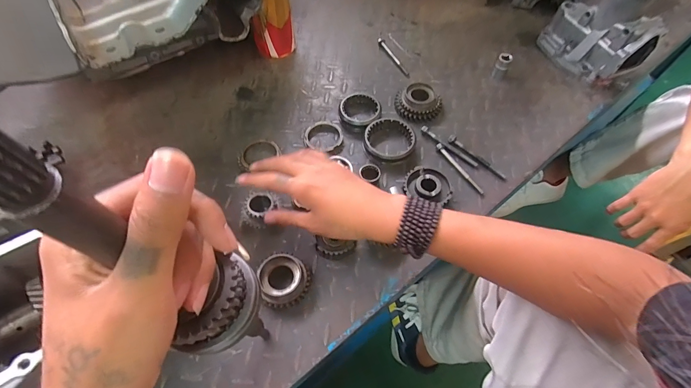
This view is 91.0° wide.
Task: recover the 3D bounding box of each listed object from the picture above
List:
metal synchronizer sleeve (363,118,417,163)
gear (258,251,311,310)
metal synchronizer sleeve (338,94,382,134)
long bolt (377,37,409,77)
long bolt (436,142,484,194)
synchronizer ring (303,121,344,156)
[{"bbox_3d":[0.068,-0.084,0.532,0.080,0.024,0.078,1,58,0],"label":"metal synchronizer sleeve"},{"bbox_3d":[-0.072,0.104,0.411,0.058,0.029,0.063,0,58,0],"label":"gear"},{"bbox_3d":[0.023,-0.139,0.567,0.064,0.024,0.065,0,58,0],"label":"metal synchronizer sleeve"},{"bbox_3d":[0.090,-0.264,0.649,0.013,0.011,0.112,-20,60,-13],"label":"long bolt"},{"bbox_3d":[0.172,-0.040,0.510,0.011,0.007,0.101,-29,62,-17],"label":"long bolt"},{"bbox_3d":[-0.031,-0.093,0.545,0.065,0.013,0.057,23,61,13],"label":"synchronizer ring"}]

